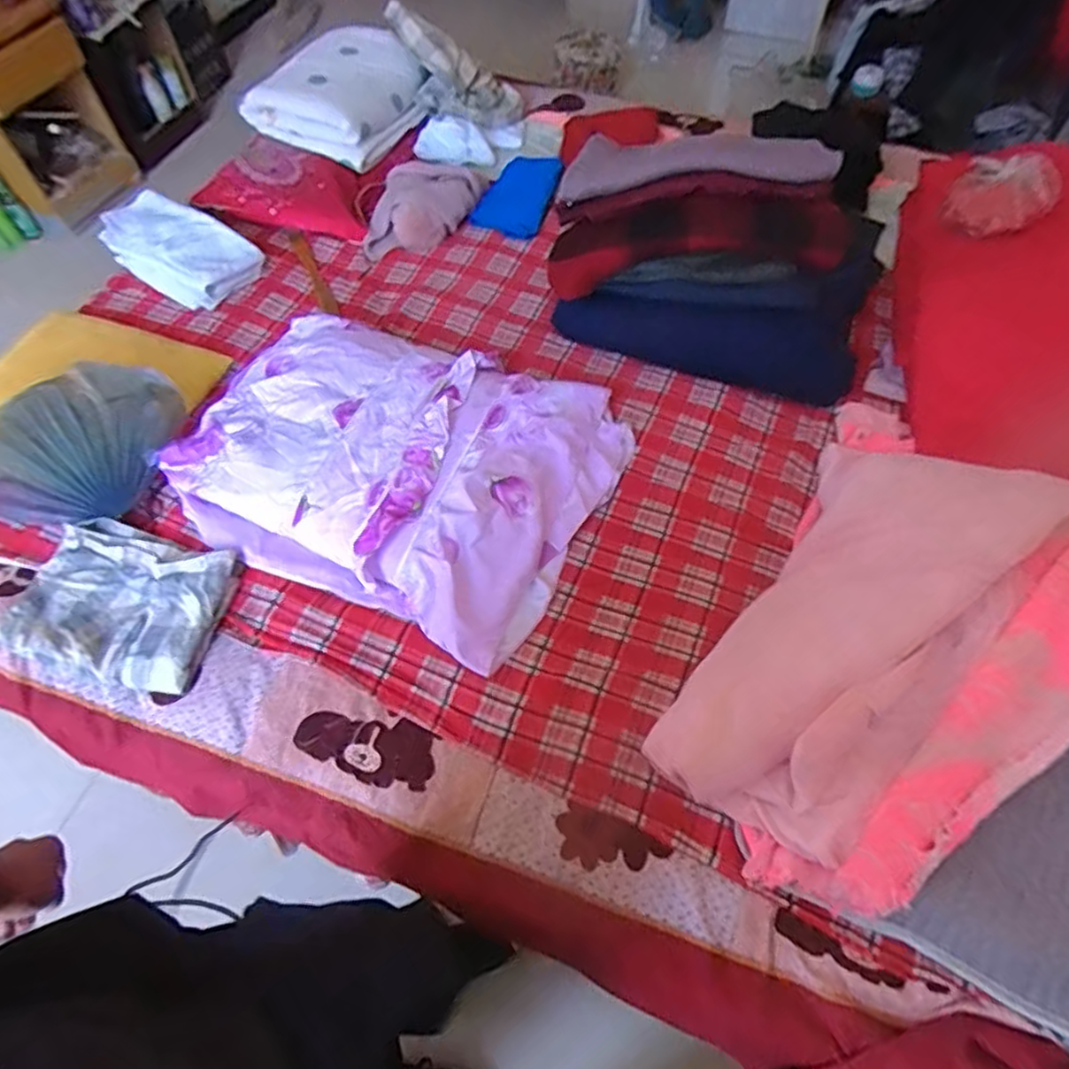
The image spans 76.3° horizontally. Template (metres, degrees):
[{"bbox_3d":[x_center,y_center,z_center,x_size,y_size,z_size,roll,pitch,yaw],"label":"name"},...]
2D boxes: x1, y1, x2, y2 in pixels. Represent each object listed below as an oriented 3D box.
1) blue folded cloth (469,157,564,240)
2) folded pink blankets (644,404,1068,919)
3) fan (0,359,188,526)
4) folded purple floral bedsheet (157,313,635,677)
[{"bbox_3d":[-0.031,-0.839,1.674,0.174,0.024,0.287,20,63,10],"label":"blue folded cloth"},{"bbox_3d":[0.548,0.136,0.990,0.470,0.153,0.783,38,67,18],"label":"folded pink blankets"},{"bbox_3d":[-0.802,-0.151,1.193,0.378,0.082,0.257,-37,98,-14],"label":"fan"},{"bbox_3d":[-0.242,-0.149,1.189,0.716,0.089,0.556,23,63,12],"label":"folded purple floral bedsheet"}]

